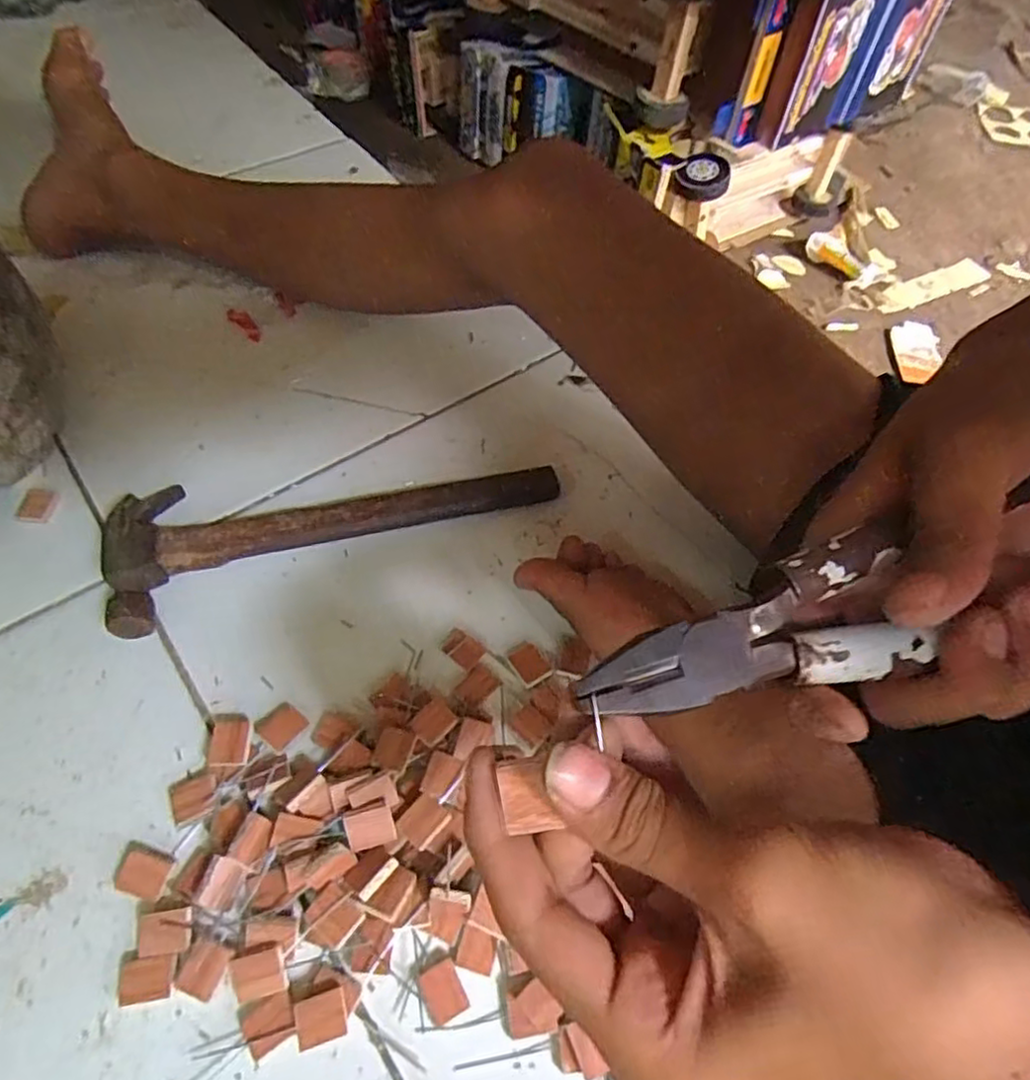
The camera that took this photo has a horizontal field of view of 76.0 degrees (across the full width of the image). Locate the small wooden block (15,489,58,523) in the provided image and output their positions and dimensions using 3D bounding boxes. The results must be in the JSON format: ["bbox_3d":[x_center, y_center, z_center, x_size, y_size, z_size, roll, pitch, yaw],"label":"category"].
[{"bbox_3d":[-0.334,-0.025,0.461,0.018,0.009,0.026,4,58,-2],"label":"small wooden block"}]

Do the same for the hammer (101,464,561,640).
[{"bbox_3d":[-0.122,-0.025,0.459,0.298,0.027,0.102,-16,60,-14],"label":"hammer"}]

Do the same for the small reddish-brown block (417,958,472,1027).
[{"bbox_3d":[-0.034,0.219,0.320,0.018,0.004,0.024,-23,62,-18],"label":"small reddish-brown block"}]

